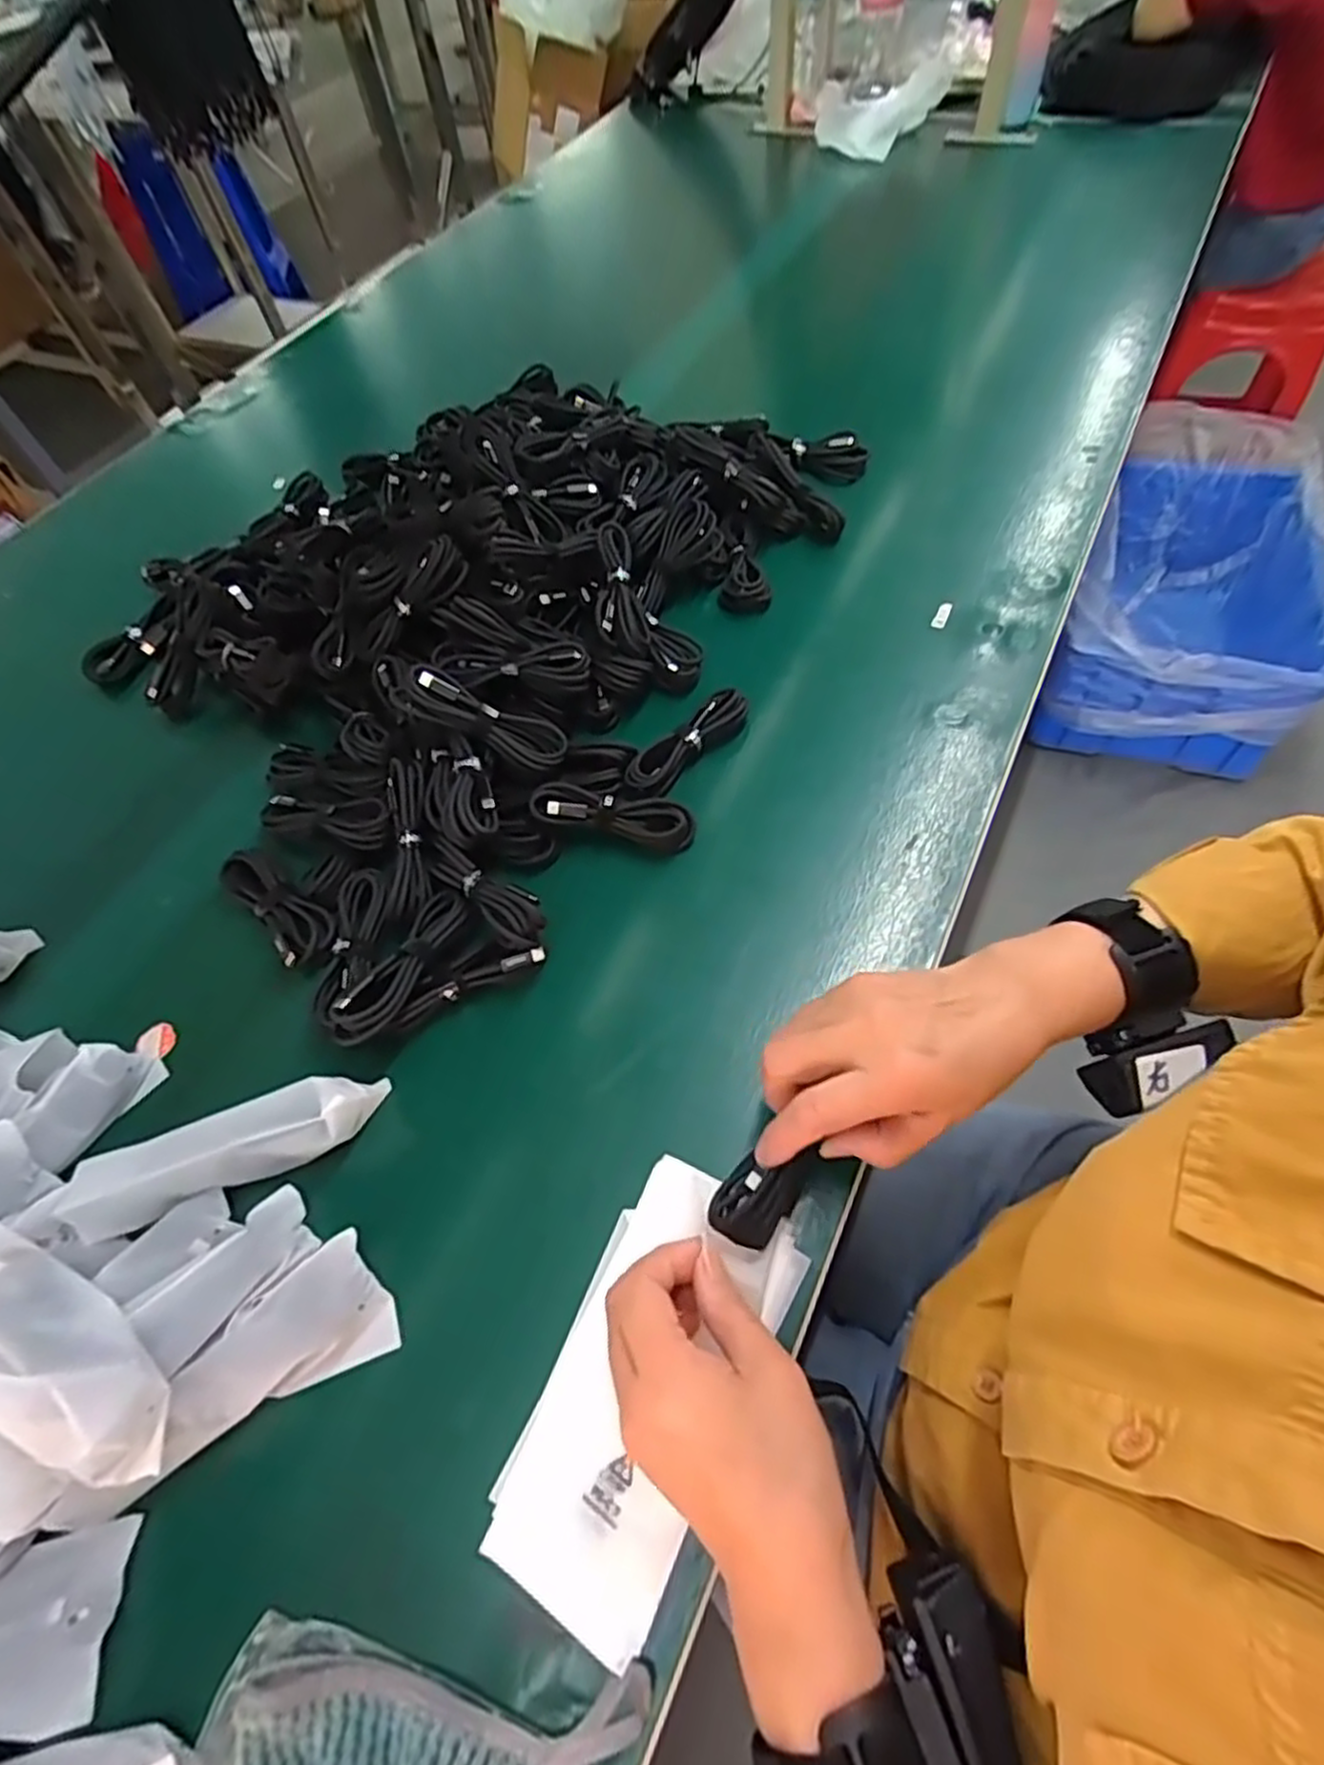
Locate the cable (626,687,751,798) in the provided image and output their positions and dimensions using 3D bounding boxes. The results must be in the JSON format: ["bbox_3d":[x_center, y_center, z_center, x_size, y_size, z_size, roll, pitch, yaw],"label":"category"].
[{"bbox_3d":[0.020,-0.101,0.528,0.032,0.022,0.106,36,68,24],"label":"cable"}]

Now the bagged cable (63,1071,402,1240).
[{"bbox_3d":[-0.229,0.143,0.396,0.152,0.040,0.035,-21,59,-7],"label":"bagged cable"}]

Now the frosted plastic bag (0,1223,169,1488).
[{"bbox_3d":[-0.279,0.205,0.324,0.154,0.043,0.052,21,63,18],"label":"frosted plastic bag"}]

